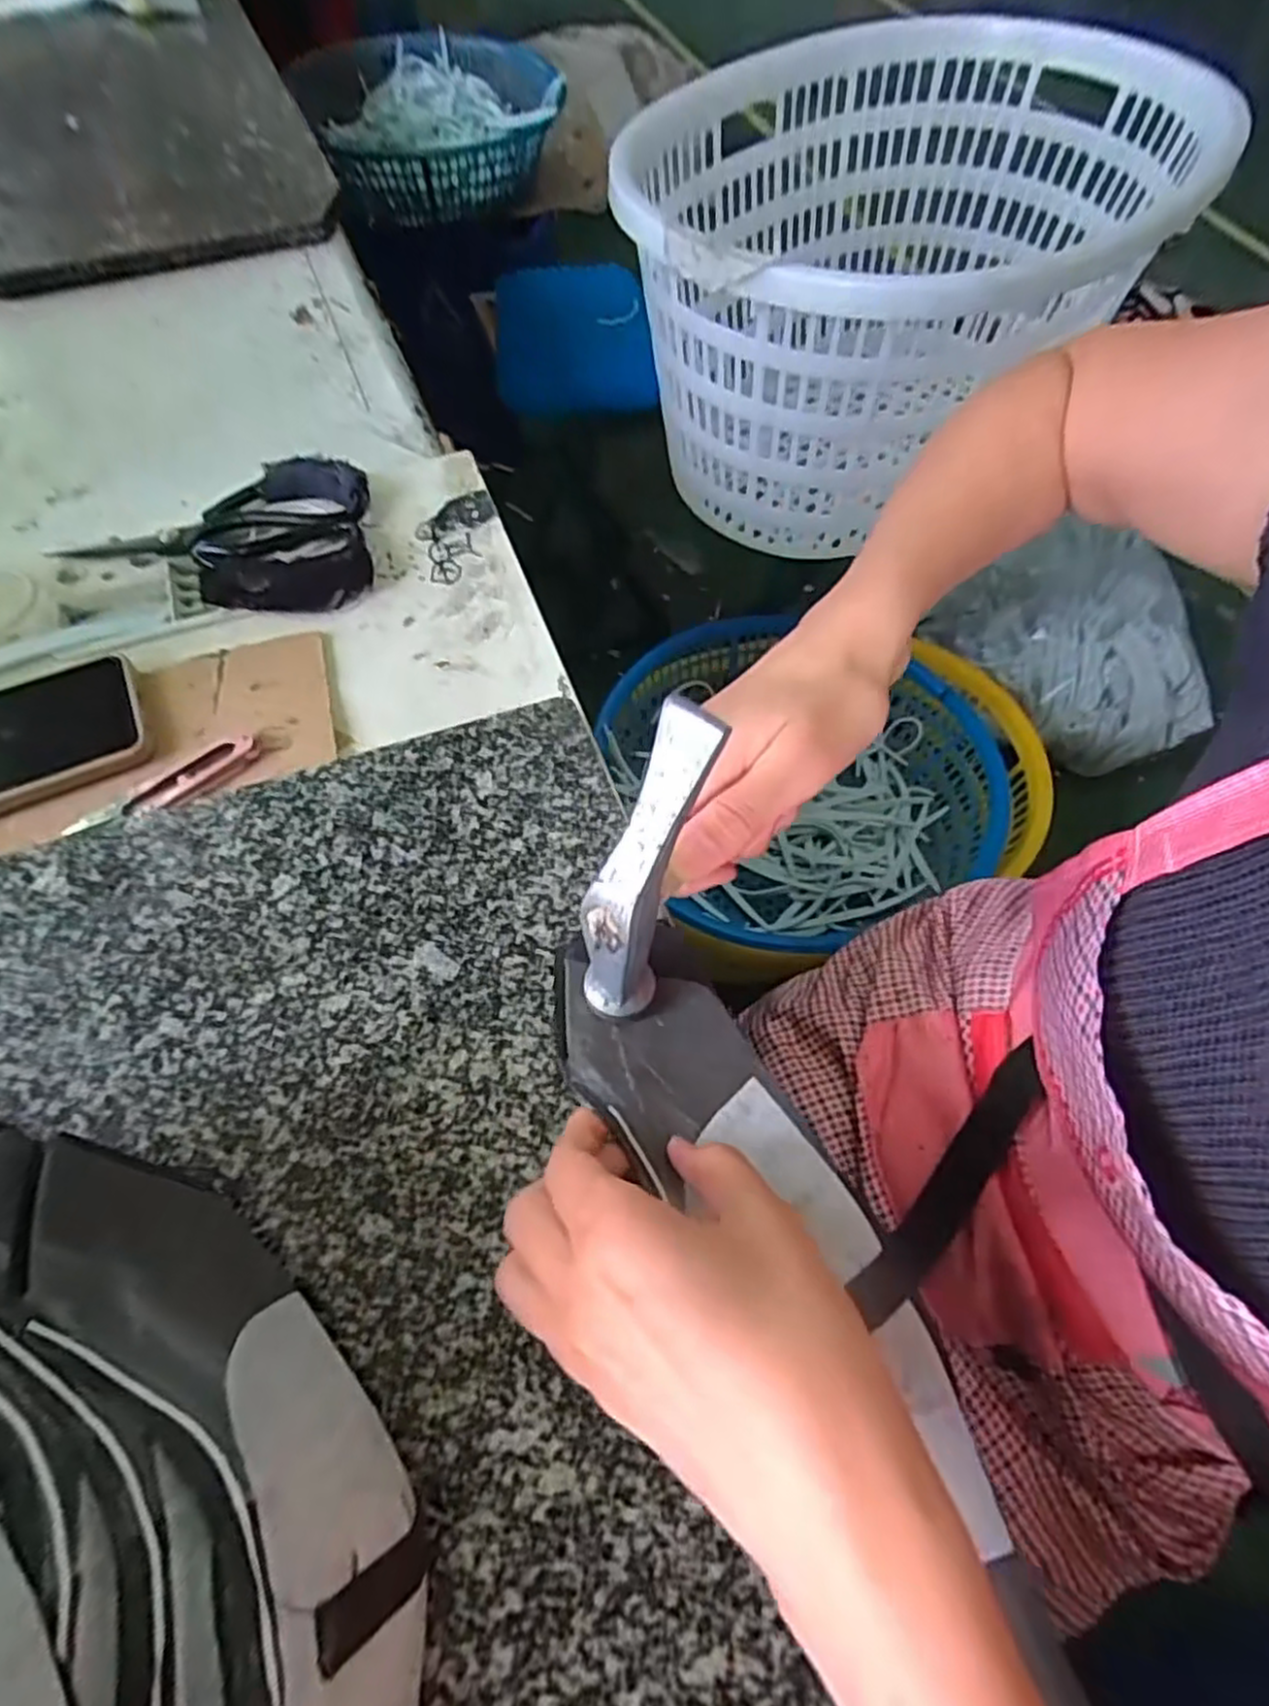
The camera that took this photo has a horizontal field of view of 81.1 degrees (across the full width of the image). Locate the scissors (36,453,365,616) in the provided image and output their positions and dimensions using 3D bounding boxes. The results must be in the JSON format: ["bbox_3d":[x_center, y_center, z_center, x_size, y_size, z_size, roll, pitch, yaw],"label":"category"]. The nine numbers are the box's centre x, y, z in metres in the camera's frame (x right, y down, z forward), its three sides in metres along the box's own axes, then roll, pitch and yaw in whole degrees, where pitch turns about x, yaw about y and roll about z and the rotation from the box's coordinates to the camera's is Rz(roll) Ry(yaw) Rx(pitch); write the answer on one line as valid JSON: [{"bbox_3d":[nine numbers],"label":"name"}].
[{"bbox_3d":[-0.261,-0.203,0.474,0.183,0.026,0.123,-3,63,-1],"label":"scissors"}]

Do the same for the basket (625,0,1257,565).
[{"bbox_3d":[0.265,-0.623,0.854,0.522,0.374,0.654,32,67,15],"label":"basket"}]

